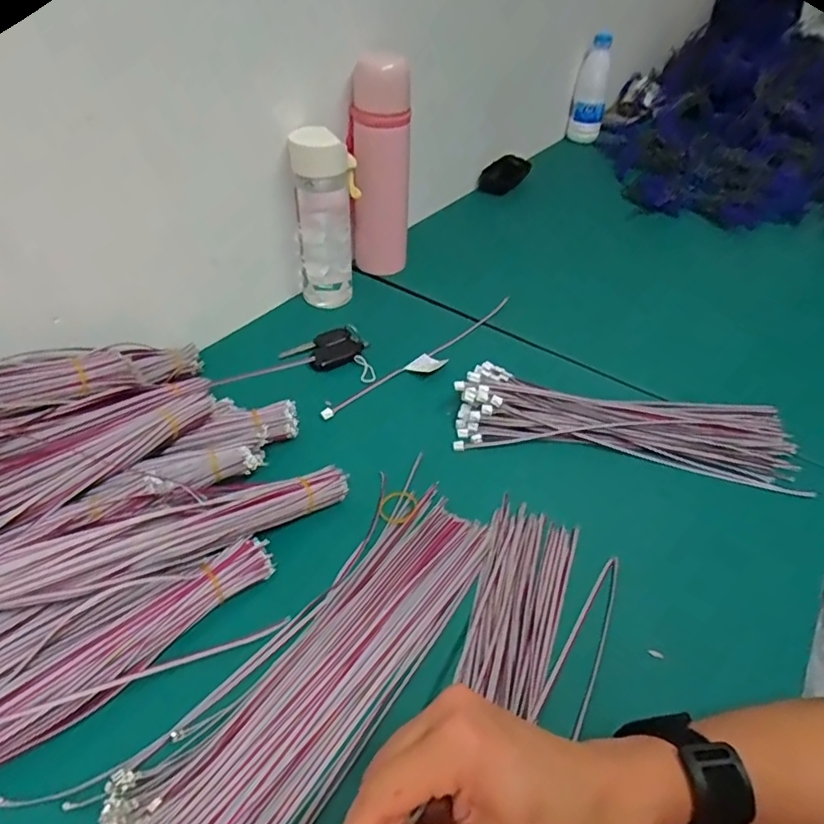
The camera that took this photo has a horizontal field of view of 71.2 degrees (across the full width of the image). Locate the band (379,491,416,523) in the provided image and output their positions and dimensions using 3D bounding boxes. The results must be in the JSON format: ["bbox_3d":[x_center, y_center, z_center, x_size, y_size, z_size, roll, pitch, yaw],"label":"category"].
[{"bbox_3d":[-0.012,0.079,0.478,0.029,0.005,0.033,28,47,21],"label":"band"}]

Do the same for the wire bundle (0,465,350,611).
[{"bbox_3d":[-0.174,0.081,0.386,0.288,0.035,0.046,-11,44,-38],"label":"wire bundle"}]

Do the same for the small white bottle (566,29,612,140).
[{"bbox_3d":[0.338,-0.603,1.076,0.062,0.173,0.072,15,43,8],"label":"small white bottle"}]

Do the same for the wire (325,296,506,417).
[{"bbox_3d":[0.019,-0.059,0.623,0.280,0.009,0.041,-30,54,-33],"label":"wire"}]

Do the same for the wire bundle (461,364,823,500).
[{"bbox_3d":[0.201,0.010,0.549,0.314,0.039,0.105,10,43,3],"label":"wire bundle"}]

